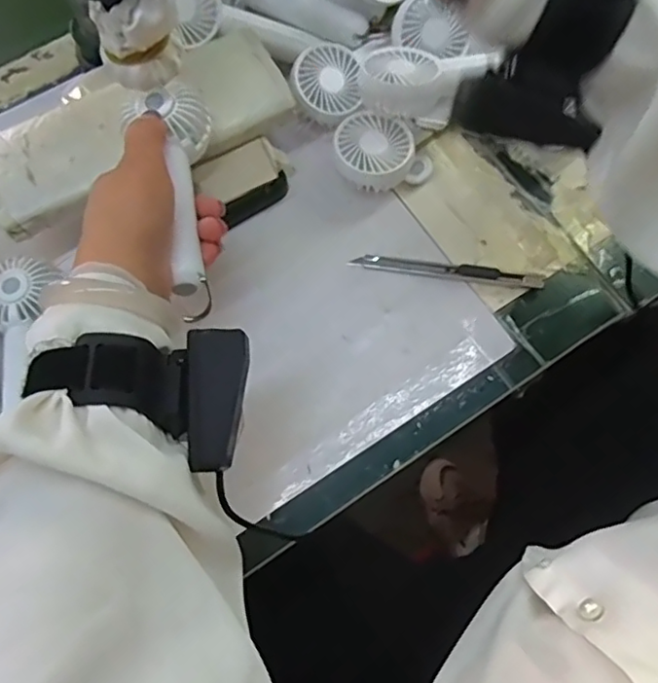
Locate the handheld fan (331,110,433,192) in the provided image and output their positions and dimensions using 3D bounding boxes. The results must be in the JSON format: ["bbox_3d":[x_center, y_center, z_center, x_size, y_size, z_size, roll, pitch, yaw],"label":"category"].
[{"bbox_3d":[0.039,-0.134,0.437,0.069,0.034,0.053,3,73,3],"label":"handheld fan"}]

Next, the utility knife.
[{"bbox_3d":[0.084,-0.051,0.425,0.133,0.006,0.013,7,74,4],"label":"utility knife"}]

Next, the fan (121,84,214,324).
[{"bbox_3d":[-0.092,-0.091,0.372,0.047,0.036,0.156,-10,75,-2],"label":"fan"}]

